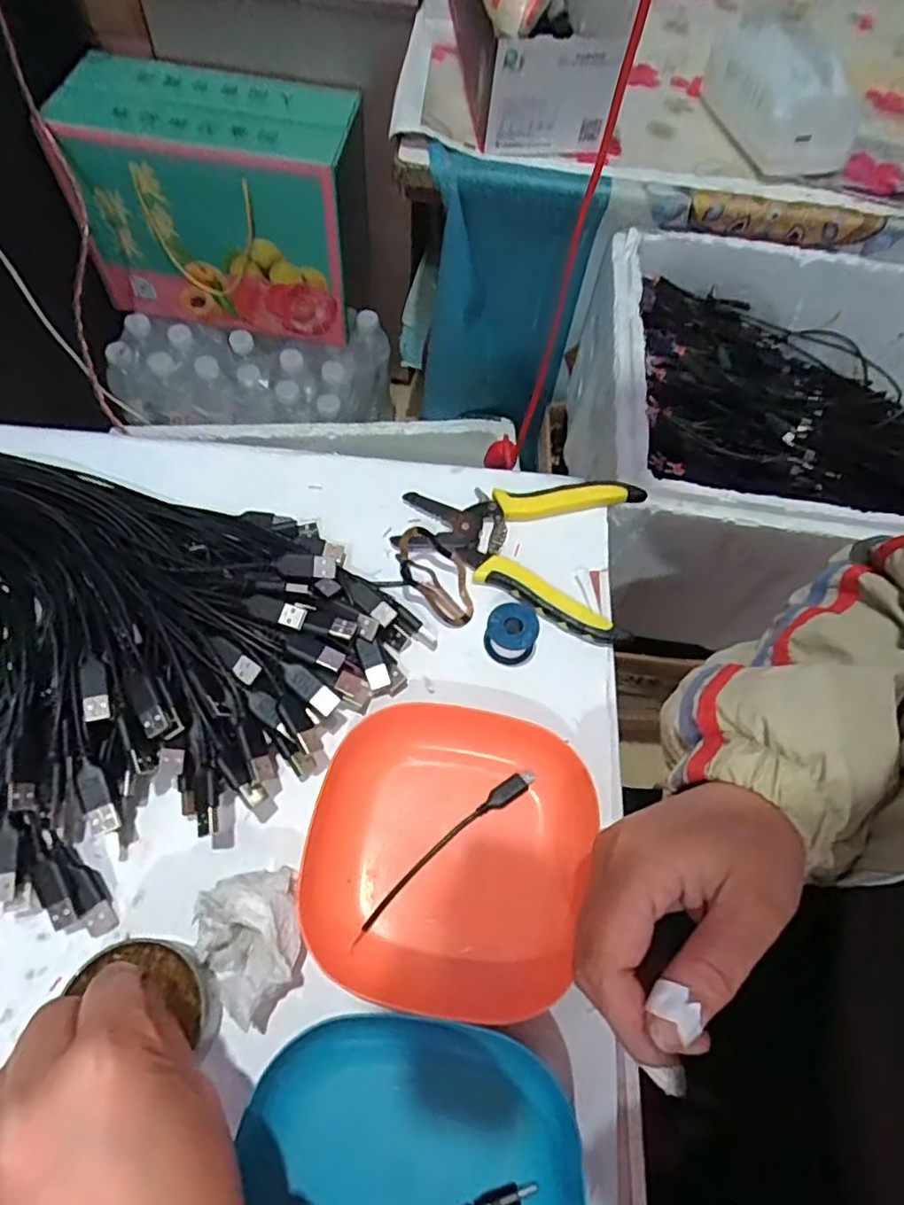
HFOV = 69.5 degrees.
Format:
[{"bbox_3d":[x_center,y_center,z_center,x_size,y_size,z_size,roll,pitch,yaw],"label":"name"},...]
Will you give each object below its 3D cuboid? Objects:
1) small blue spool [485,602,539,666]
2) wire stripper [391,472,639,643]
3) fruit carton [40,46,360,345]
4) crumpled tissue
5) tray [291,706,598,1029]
[{"bbox_3d":[0.035,0.019,0.389,0.030,0.026,0.029,2,63,-3],"label":"small blue spool"},{"bbox_3d":[0.044,-0.046,0.429,0.154,0.020,0.117,16,63,5],"label":"wire stripper"},{"bbox_3d":[-0.279,-0.500,0.831,0.318,0.235,0.171,11,62,0],"label":"fruit carton"},{"bbox_3d":[-0.093,0.157,0.302,0.046,0.039,0.058,-10,64,-9],"label":"crumpled tissue"},{"bbox_3d":[-0.002,0.124,0.331,0.137,0.027,0.137,14,63,3],"label":"tray"}]

